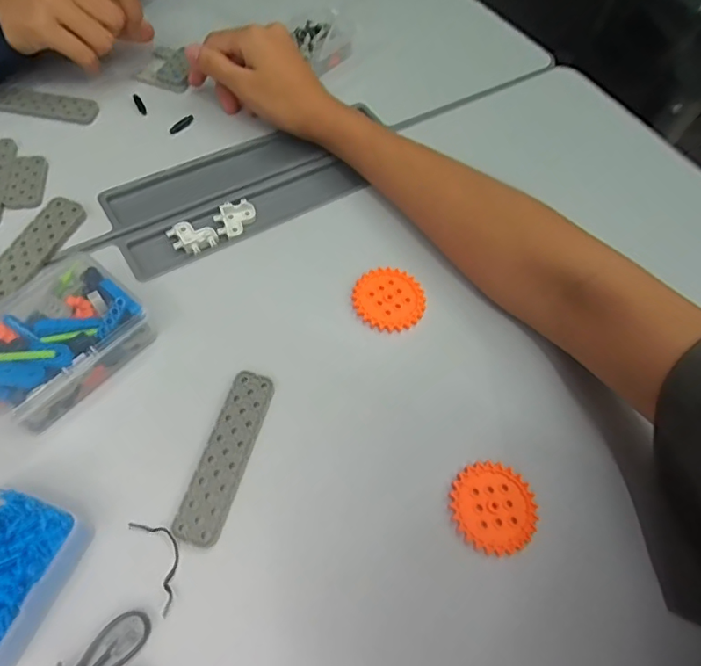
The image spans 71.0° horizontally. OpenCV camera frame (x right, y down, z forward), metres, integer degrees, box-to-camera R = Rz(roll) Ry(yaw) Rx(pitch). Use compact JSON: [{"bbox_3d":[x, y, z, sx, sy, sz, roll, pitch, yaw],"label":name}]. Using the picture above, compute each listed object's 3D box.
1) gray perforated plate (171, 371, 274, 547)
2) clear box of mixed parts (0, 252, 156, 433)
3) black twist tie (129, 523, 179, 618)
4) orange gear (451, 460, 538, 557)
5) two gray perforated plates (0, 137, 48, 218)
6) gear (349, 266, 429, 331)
[{"bbox_3d":[-0.071,0.068,0.281,0.024,0.004,0.098,16,60,3],"label":"gray perforated plate"},{"bbox_3d":[-0.175,0.004,0.292,0.074,0.032,0.094,37,63,14],"label":"clear box of mixed parts"},{"bbox_3d":[-0.097,0.116,0.253,0.018,0.004,0.049,-26,66,-18],"label":"black twist tie"},{"bbox_3d":[0.082,0.099,0.282,0.046,0.005,0.048,3,61,-5],"label":"orange gear"},{"bbox_3d":[-0.256,-0.114,0.366,0.050,0.007,0.087,-9,62,-11],"label":"two gray perforated plates"},{"bbox_3d":[0.027,-0.024,0.345,0.050,0.007,0.049,3,61,-5],"label":"gear"}]

